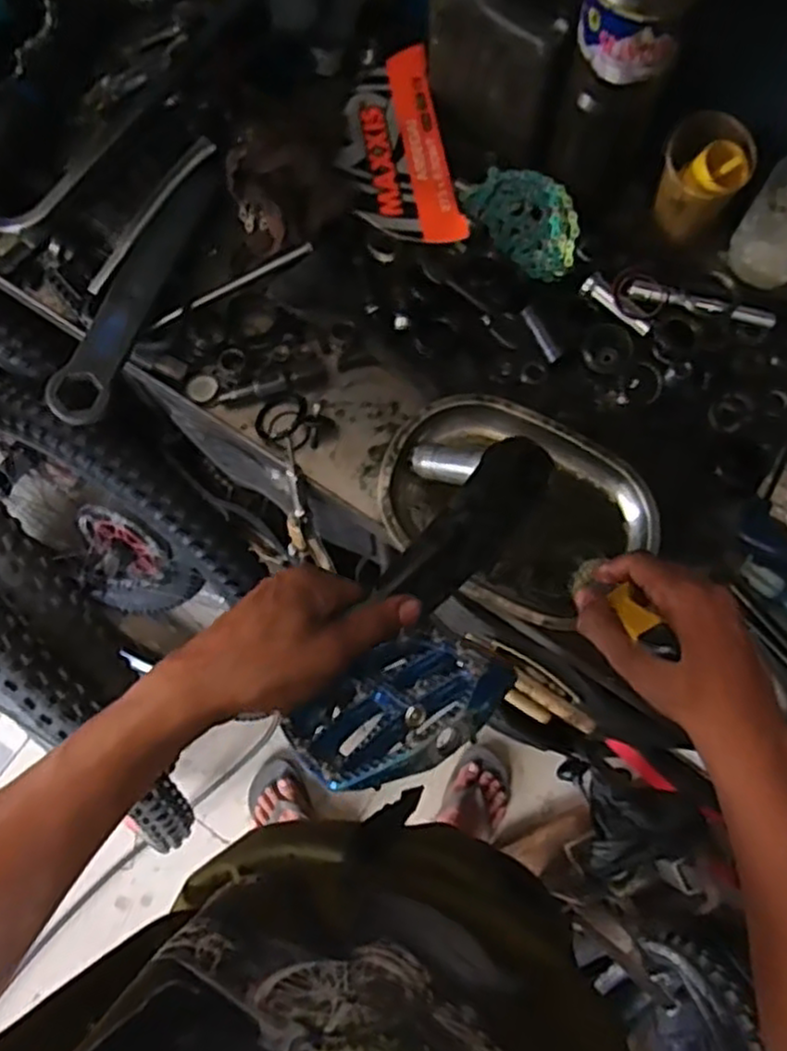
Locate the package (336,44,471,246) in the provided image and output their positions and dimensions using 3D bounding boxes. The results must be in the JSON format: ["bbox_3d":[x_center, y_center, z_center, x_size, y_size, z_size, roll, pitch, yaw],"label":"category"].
[{"bbox_3d":[0.001,-0.337,0.654,0.091,0.019,0.196,-12,75,-3],"label":"package"}]

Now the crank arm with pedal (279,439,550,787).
[{"bbox_3d":[0.029,0.039,0.406,0.087,0.069,0.252,24,50,7],"label":"crank arm with pedal"}]

